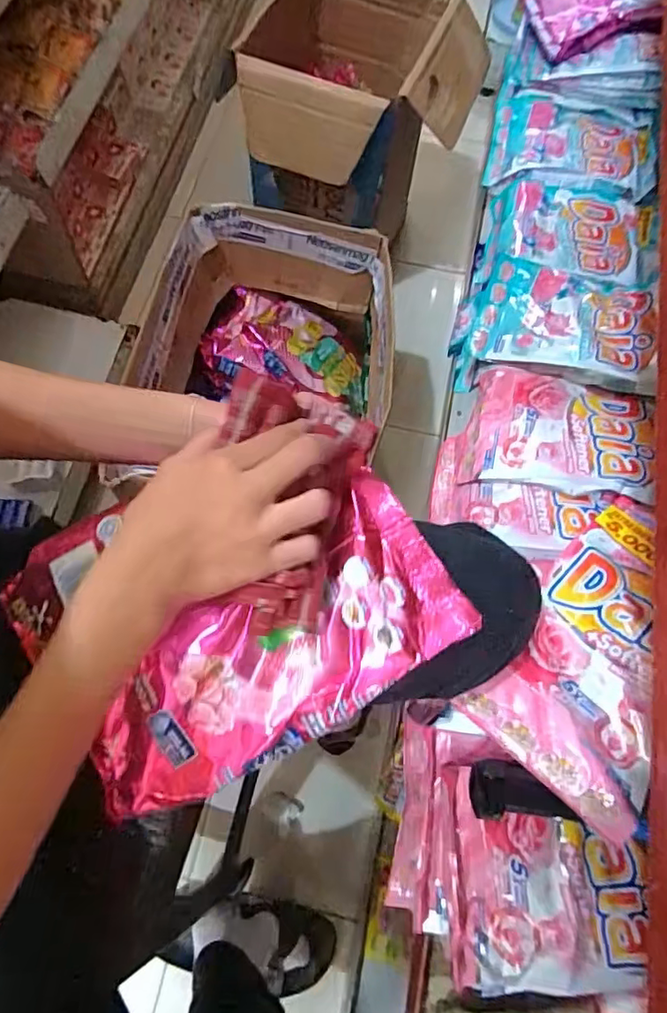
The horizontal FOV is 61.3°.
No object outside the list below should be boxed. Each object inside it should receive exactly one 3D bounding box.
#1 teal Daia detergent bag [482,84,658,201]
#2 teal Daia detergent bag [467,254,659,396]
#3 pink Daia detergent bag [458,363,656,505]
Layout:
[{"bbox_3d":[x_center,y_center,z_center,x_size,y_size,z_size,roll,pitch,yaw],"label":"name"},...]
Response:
[{"bbox_3d":[0.327,-0.497,0.775,0.221,0.036,0.168,16,70,4],"label":"teal Daia detergent bag"},{"bbox_3d":[0.258,-0.210,0.624,0.184,0.060,0.152,20,71,6],"label":"teal Daia detergent bag"},{"bbox_3d":[0.230,-0.076,0.569,0.170,0.062,0.145,17,70,5],"label":"pink Daia detergent bag"}]

